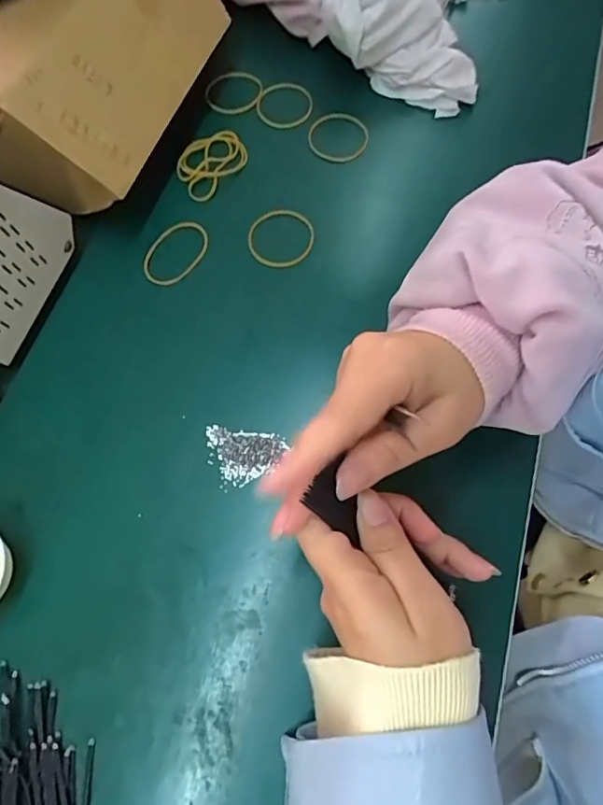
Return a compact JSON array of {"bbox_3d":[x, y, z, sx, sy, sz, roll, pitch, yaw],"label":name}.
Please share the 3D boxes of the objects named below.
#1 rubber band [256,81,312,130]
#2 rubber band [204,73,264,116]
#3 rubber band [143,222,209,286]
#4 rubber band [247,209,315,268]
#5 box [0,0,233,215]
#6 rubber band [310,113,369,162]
[{"bbox_3d":[-0.013,-0.227,0.399,0.043,0.007,0.038,-8,84,-4],"label":"rubber band"},{"bbox_3d":[-0.052,-0.238,0.400,0.045,0.008,0.034,-6,69,-3],"label":"rubber band"},{"bbox_3d":[-0.083,-0.100,0.348,0.035,0.006,0.051,18,70,7],"label":"rubber band"},{"bbox_3d":[-0.014,-0.111,0.354,0.044,0.006,0.044,1,75,-2],"label":"rubber band"},{"bbox_3d":[-0.182,-0.233,0.354,0.215,0.086,0.198,17,70,6],"label":"box"},{"bbox_3d":[0.027,-0.198,0.387,0.044,0.008,0.043,0,73,-1],"label":"rubber band"}]

